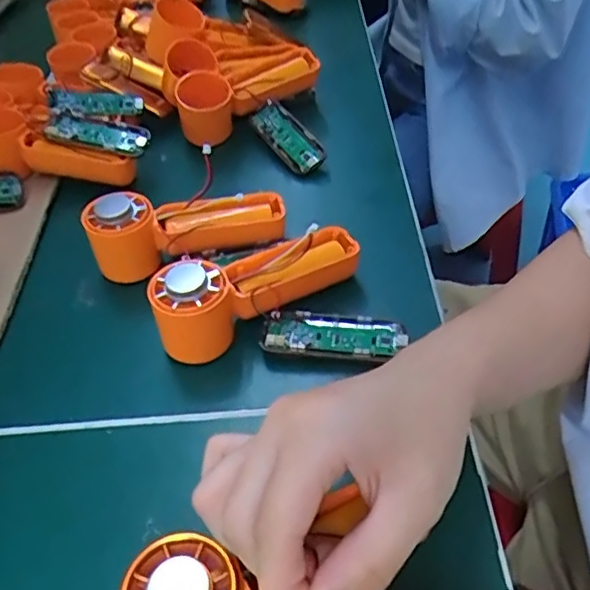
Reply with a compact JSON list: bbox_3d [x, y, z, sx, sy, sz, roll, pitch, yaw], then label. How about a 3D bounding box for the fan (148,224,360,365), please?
[{"bbox_3d":[-0.023,-0.007,0.357,0.132,0.050,0.048,-31,53,-23],"label":"fan"}]

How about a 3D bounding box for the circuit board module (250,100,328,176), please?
[{"bbox_3d":[-0.007,-0.131,0.484,0.032,0.011,0.084,-38,63,1],"label":"circuit board module"}]

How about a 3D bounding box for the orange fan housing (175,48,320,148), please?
[{"bbox_3d":[-0.039,-0.168,0.522,0.129,0.061,0.049,-20,50,-15],"label":"orange fan housing"}]

